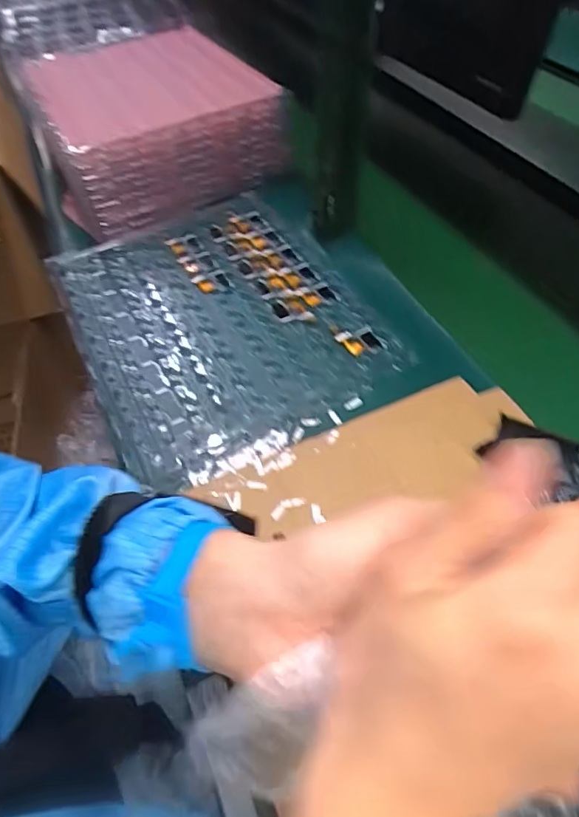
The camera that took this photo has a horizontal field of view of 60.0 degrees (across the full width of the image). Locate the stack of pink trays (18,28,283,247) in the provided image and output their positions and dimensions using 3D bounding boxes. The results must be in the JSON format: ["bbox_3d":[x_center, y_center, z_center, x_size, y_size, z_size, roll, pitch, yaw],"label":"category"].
[{"bbox_3d":[-0.204,-0.409,0.720,0.287,0.120,0.325,-27,56,-18],"label":"stack of pink trays"}]

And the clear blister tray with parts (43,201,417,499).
[{"bbox_3d":[-0.083,-0.104,0.562,0.287,0.019,0.363,-23,55,-16],"label":"clear blister tray with parts"}]

